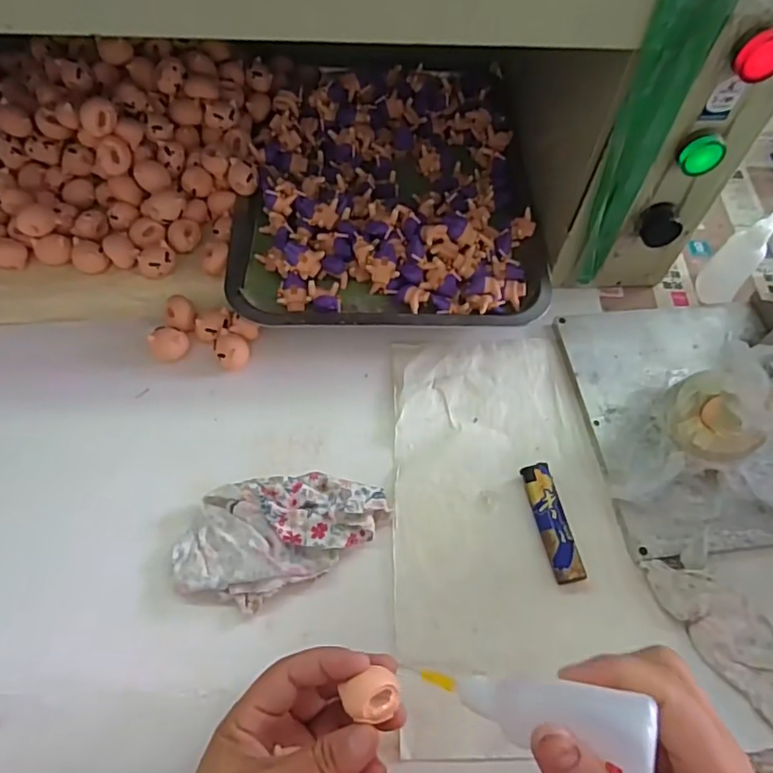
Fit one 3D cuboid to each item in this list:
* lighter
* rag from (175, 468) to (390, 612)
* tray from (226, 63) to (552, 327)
[{"bbox_3d":[0.112,0.092,0.394,0.019,0.010,0.080,-9,60,-8],"label":"lighter"},{"bbox_3d":[-0.067,0.096,0.381,0.136,0.017,0.075,-11,61,-10],"label":"rag"},{"bbox_3d":[0.001,-0.196,0.536,0.254,0.052,0.335,1,60,-3],"label":"tray"}]

